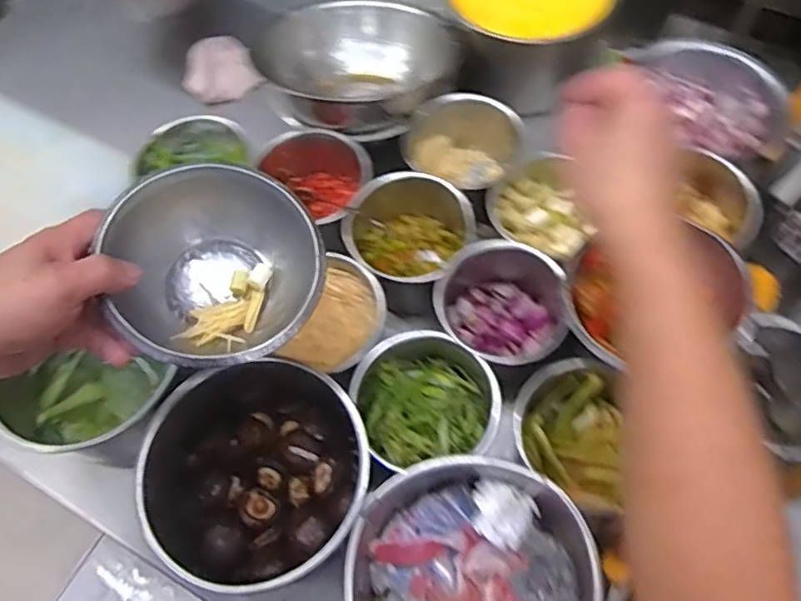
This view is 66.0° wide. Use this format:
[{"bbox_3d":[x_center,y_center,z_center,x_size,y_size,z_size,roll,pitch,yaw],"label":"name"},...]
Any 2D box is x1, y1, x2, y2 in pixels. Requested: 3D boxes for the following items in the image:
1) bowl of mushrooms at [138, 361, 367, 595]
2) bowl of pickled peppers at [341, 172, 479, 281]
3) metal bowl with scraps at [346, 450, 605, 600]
[{"bbox_3d":[-0.112,0.147,0.502,0.176,0.086,0.161,-1,64,3],"label":"bowl of mushrooms"},{"bbox_3d":[0.013,-0.070,0.631,0.116,0.091,0.122,-1,64,3],"label":"bowl of pickled peppers"},{"bbox_3d":[0.051,0.212,0.461,0.168,0.087,0.175,4,64,5],"label":"metal bowl with scraps"}]

